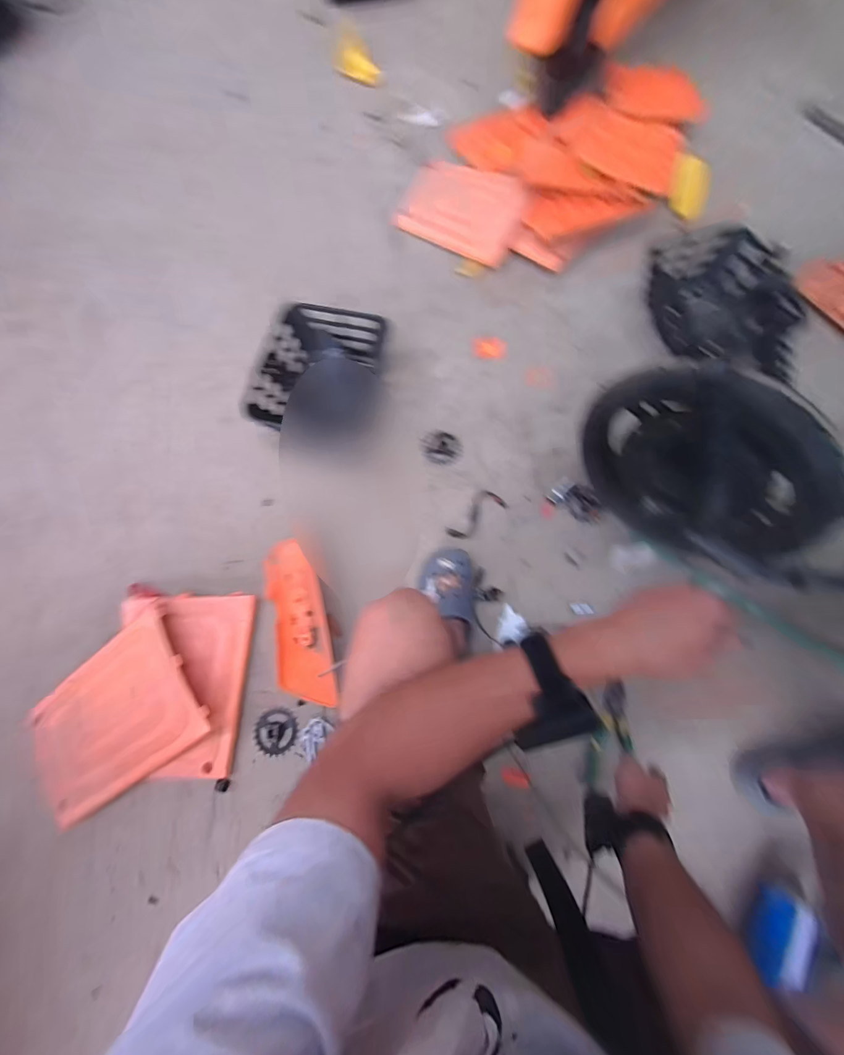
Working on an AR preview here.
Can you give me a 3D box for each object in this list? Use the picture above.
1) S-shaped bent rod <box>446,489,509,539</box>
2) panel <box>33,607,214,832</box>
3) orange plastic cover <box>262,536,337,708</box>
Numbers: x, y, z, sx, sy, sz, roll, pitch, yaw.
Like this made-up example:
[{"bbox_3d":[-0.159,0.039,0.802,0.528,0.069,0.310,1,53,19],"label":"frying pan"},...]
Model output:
[{"bbox_3d":[0.117,-0.028,0.865,0.141,0.020,0.066,-41,77,-9],"label":"S-shaped bent rod"},{"bbox_3d":[-0.580,0.349,0.739,0.316,0.027,0.258,-35,73,1],"label":"panel"},{"bbox_3d":[-0.253,0.187,0.797,0.106,0.057,0.302,-17,74,-3],"label":"orange plastic cover"}]

